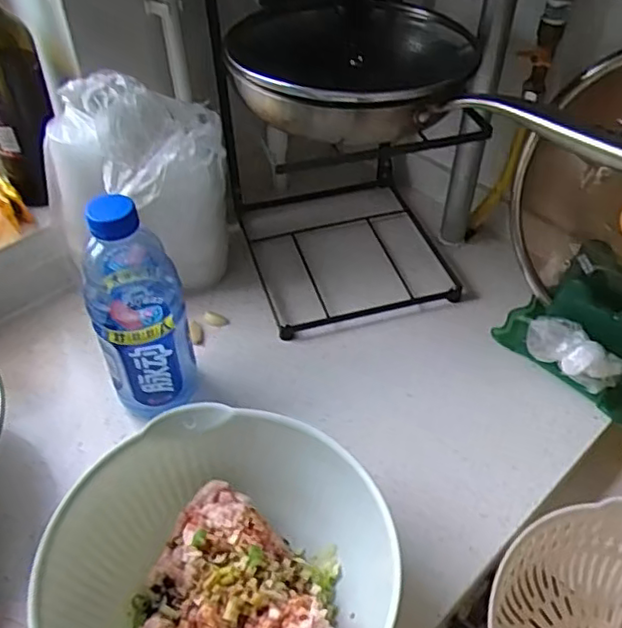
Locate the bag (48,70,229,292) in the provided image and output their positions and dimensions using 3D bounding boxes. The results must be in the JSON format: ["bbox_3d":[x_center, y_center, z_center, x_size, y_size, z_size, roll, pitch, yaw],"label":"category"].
[{"bbox_3d":[-0.176,-0.138,0.703,0.164,0.208,0.147,27,51,23],"label":"bag"}]

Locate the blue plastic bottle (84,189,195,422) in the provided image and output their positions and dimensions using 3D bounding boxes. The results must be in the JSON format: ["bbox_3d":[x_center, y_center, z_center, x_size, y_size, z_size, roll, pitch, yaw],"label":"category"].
[{"bbox_3d":[-0.159,-0.008,0.594,0.080,0.222,0.076,-15,48,-16],"label":"blue plastic bottle"}]

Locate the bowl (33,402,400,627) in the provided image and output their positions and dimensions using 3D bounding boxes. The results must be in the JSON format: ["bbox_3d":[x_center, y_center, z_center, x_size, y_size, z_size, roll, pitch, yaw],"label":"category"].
[{"bbox_3d":[-0.063,0.201,0.494,0.240,0.113,0.212,17,48,15],"label":"bowl"}]

